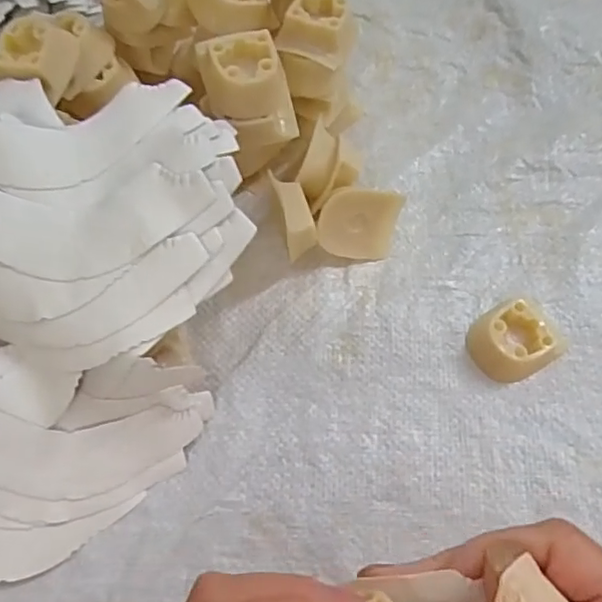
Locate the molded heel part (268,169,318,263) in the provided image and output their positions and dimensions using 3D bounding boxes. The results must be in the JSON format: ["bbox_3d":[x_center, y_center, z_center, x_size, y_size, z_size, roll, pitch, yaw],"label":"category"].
[{"bbox_3d":[-0.003,-0.042,0.315,0.019,0.042,0.039,-14,66,-5],"label":"molded heel part"}]

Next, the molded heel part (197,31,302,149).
[{"bbox_3d":[-0.025,-0.103,0.285,0.039,0.033,0.042,-15,67,-5],"label":"molded heel part"}]

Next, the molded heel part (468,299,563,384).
[{"bbox_3d":[0.112,0.020,0.301,0.047,0.018,0.036,-27,68,-11],"label":"molded heel part"}]

